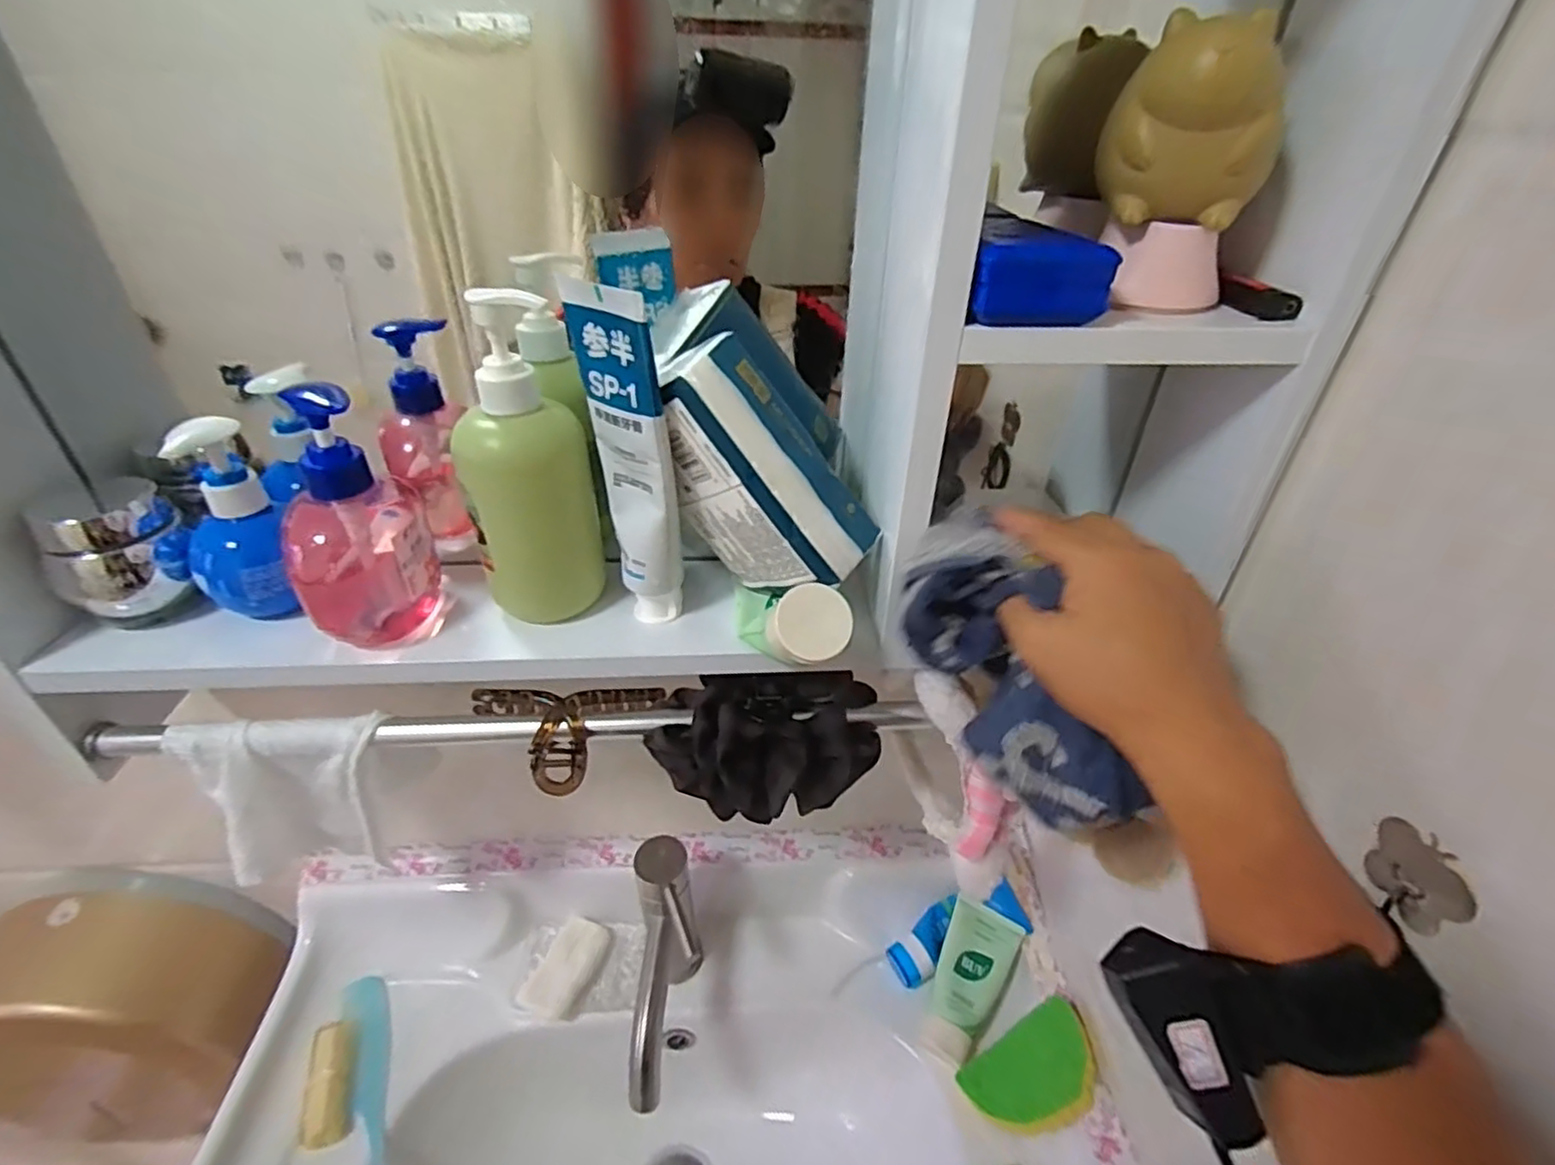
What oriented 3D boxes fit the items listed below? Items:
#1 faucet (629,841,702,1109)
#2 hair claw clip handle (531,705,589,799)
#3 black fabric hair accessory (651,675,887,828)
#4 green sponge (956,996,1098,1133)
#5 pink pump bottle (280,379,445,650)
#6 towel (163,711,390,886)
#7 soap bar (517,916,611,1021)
[{"bbox_3d":[-0.094,0.333,0.570,0.054,0.175,0.160,-2,35,-5],"label":"faucet"},{"bbox_3d":[-0.137,0.106,0.434,0.033,0.033,0.042,-9,36,-14],"label":"hair claw clip handle"},{"bbox_3d":[-0.007,0.103,0.440,0.148,0.069,0.073,-2,35,-4],"label":"black fabric hair accessory"},{"bbox_3d":[0.212,0.401,0.557,0.109,0.024,0.067,-39,49,-1],"label":"green sponge"},{"bbox_3d":[-0.237,-0.035,0.386,0.069,0.142,0.066,-17,39,-24],"label":"pink pump bottle"},{"bbox_3d":[-0.311,0.146,0.442,0.122,0.119,0.049,-1,35,-3],"label":"towel"},{"bbox_3d":[-0.198,0.360,0.642,0.047,0.029,0.083,15,37,19],"label":"soap bar"}]

